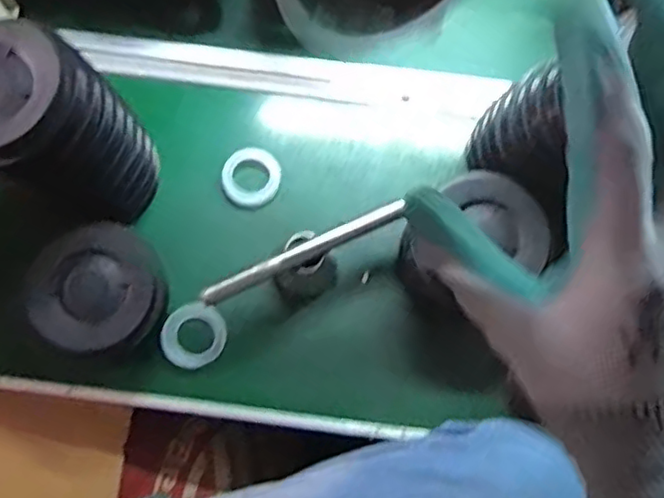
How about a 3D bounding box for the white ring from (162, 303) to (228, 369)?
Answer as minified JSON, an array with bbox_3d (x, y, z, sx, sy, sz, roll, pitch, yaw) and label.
[{"bbox_3d":[-0.130,0.081,0.602,0.057,0.012,0.061,1,78,-4],"label":"white ring"}]

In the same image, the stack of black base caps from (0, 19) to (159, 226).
[{"bbox_3d":[-0.245,-0.093,0.558,0.132,0.177,0.115,22,75,5],"label":"stack of black base caps"}]

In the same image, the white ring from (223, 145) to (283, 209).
[{"bbox_3d":[-0.081,-0.072,0.646,0.059,0.019,0.056,0,74,-1],"label":"white ring"}]

